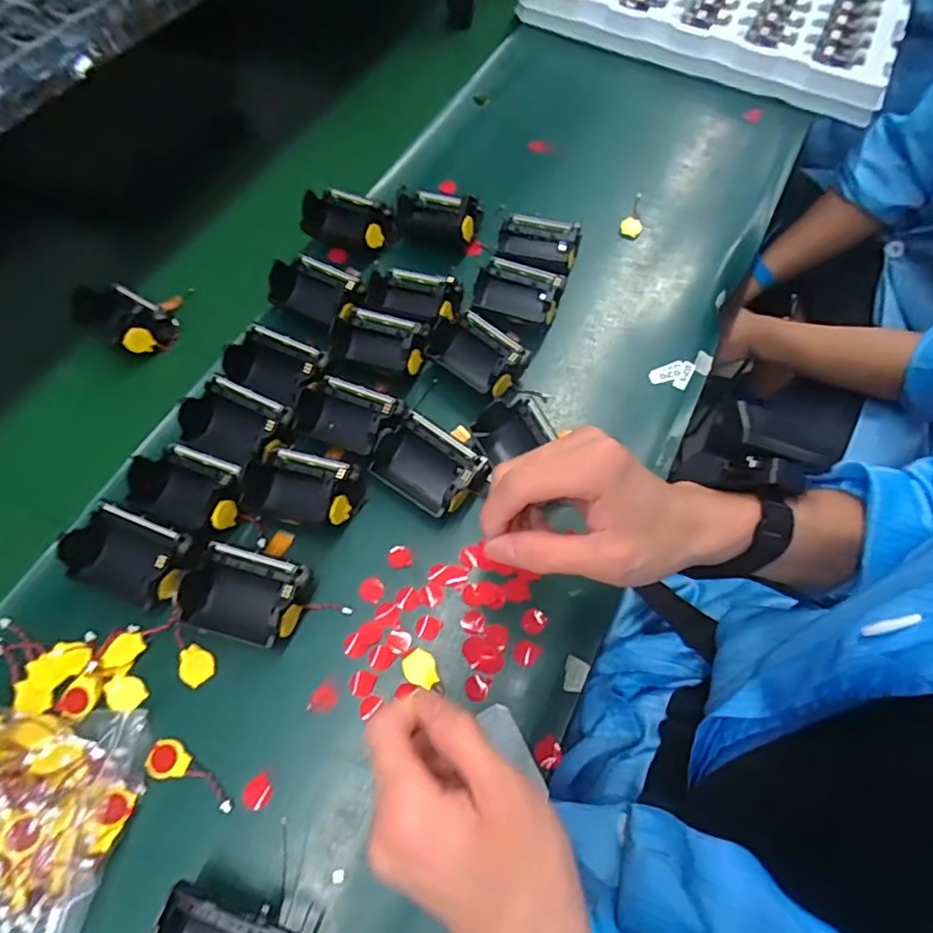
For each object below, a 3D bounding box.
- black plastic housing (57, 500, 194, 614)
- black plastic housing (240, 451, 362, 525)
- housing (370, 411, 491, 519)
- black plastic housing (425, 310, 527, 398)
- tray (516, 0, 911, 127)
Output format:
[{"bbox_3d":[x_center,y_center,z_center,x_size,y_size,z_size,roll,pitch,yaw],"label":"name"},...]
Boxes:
[{"bbox_3d":[-0.223,0.059,0.371,0.076,0.035,0.050,20,65,9],"label":"black plastic housing"},{"bbox_3d":[-0.116,0.013,0.391,0.078,0.040,0.053,18,65,5],"label":"black plastic housing"},{"bbox_3d":[-0.029,0.001,0.408,0.076,0.038,0.053,32,67,12],"label":"housing"},{"bbox_3d":[0.008,-0.092,0.456,0.076,0.040,0.055,37,68,14],"label":"black plastic housing"},{"bbox_3d":[0.316,-0.596,0.720,0.459,0.061,0.264,28,67,13],"label":"tray"}]

